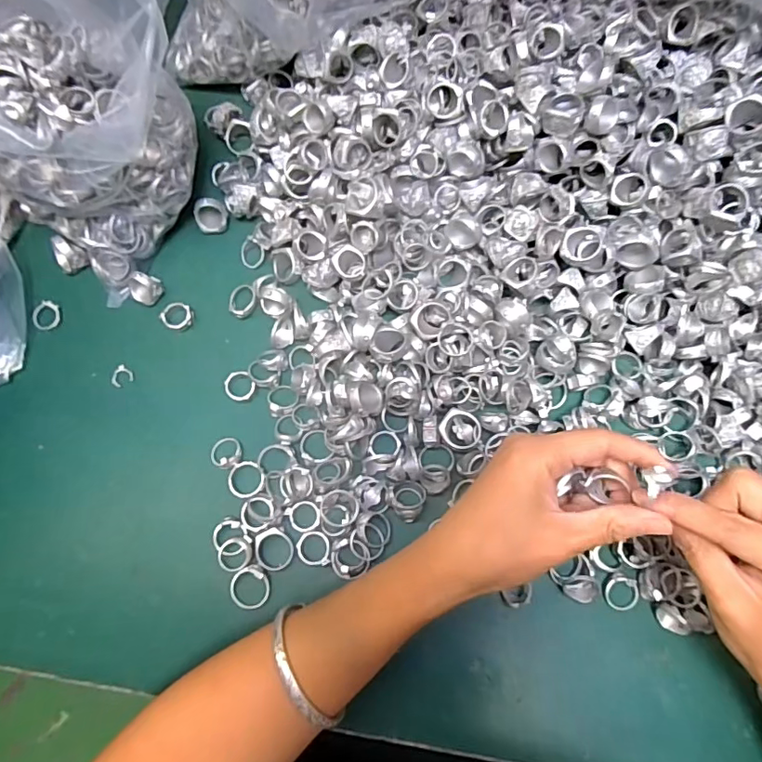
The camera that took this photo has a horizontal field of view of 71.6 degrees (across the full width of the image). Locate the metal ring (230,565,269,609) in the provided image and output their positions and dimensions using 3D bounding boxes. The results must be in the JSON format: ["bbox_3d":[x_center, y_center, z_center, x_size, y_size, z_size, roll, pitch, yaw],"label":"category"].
[{"bbox_3d":[-0.084,0.132,0.337,0.024,0.008,0.026,0,73,1],"label":"metal ring"}]

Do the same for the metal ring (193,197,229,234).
[{"bbox_3d":[-0.136,-0.132,0.422,0.025,0.027,0.006,-4,30,-11],"label":"metal ring"}]

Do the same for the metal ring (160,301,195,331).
[{"bbox_3d":[-0.155,-0.050,0.402,0.025,0.009,0.021,42,78,13],"label":"metal ring"}]

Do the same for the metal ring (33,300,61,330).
[{"bbox_3d":[-0.257,-0.050,0.407,0.019,0.006,0.021,31,76,10],"label":"metal ring"}]

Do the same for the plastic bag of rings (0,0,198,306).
[{"bbox_3d":[-0.208,-0.178,0.369,0.144,0.161,0.136,-42,76,-10],"label":"plastic bag of rings"}]

